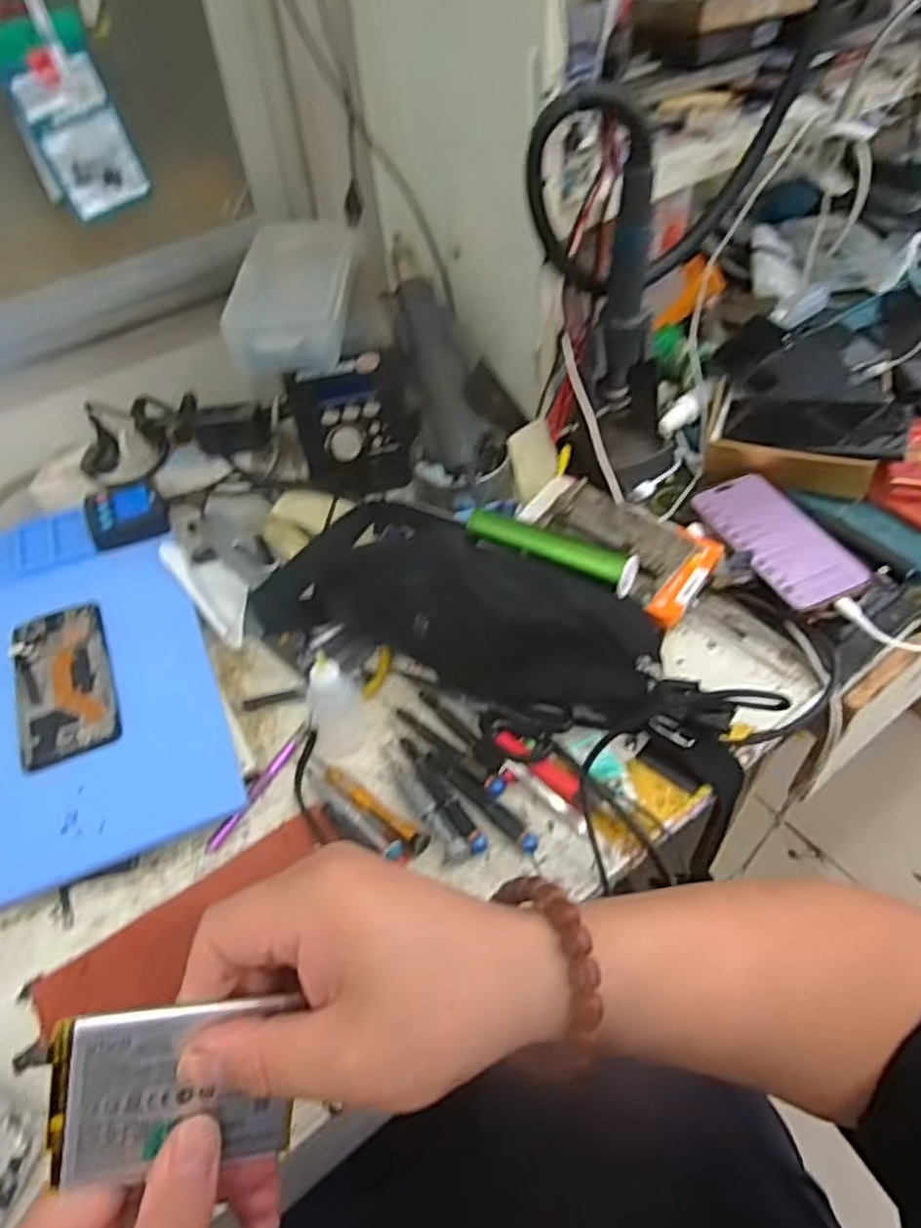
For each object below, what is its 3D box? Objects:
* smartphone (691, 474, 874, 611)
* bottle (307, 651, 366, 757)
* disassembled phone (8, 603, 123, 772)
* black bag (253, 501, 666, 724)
[{"bbox_3d":[0.274,-0.066,0.645,0.074,0.006,0.157,-23,50,-10],"label":"smartphone"},{"bbox_3d":[-0.095,0.058,0.541,0.034,0.092,0.042,-8,49,-2],"label":"bottle"},{"bbox_3d":[-0.317,0.050,0.591,0.071,0.007,0.155,-23,51,-15],"label":"disassembled phone"},{"bbox_3d":[-0.002,-0.024,0.596,0.319,0.091,0.153,18,53,20],"label":"black bag"}]

